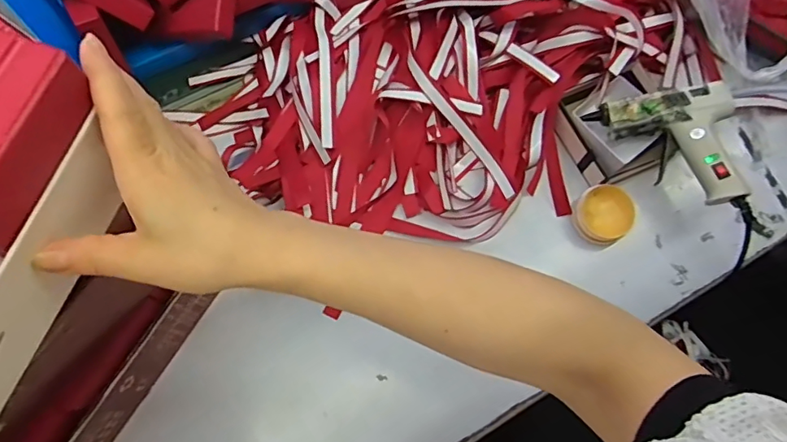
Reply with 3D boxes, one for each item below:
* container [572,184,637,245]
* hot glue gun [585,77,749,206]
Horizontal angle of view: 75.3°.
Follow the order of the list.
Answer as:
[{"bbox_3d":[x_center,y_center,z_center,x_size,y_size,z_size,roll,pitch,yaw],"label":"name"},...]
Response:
[{"bbox_3d":[0.204,-0.007,0.493,0.057,0.020,0.053,0,71,-1],"label":"container"},{"bbox_3d":[0.260,-0.068,0.486,0.121,0.049,0.115,-5,71,-2],"label":"hot glue gun"}]

